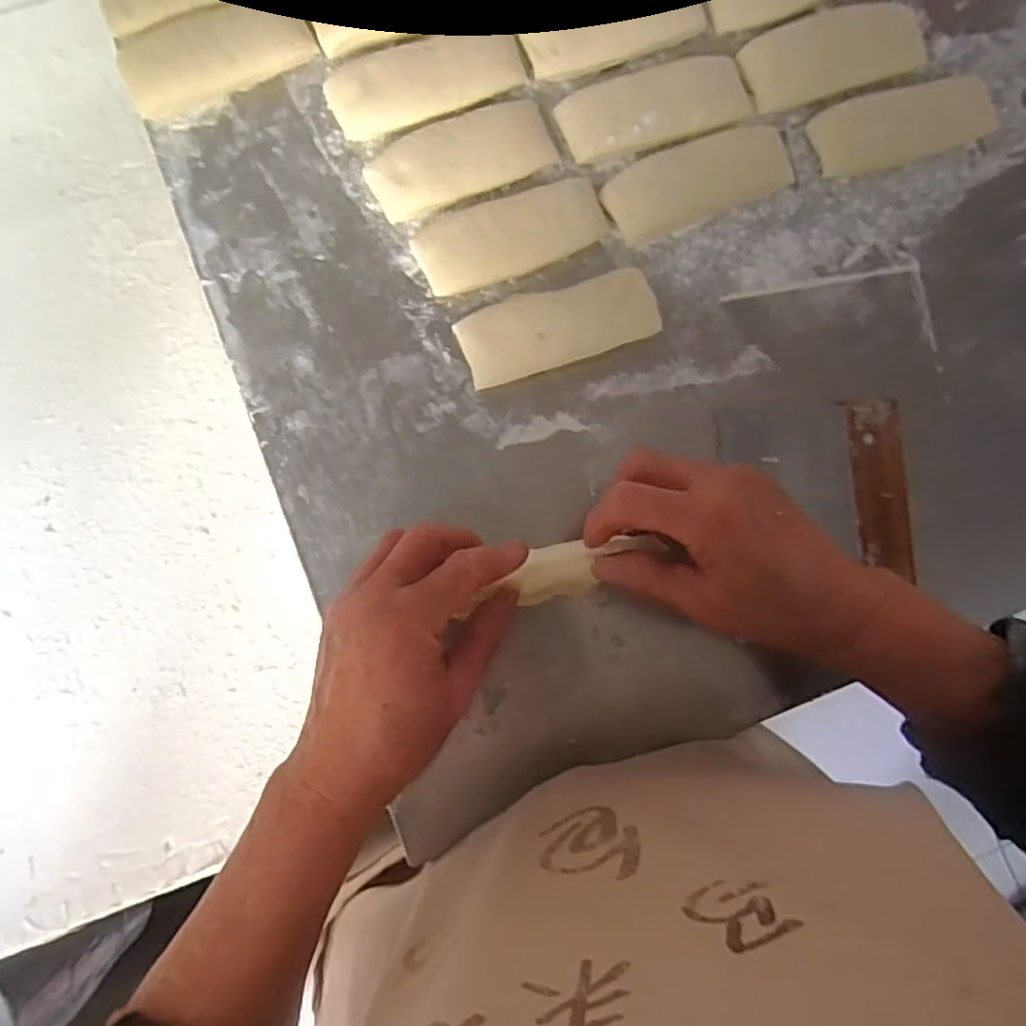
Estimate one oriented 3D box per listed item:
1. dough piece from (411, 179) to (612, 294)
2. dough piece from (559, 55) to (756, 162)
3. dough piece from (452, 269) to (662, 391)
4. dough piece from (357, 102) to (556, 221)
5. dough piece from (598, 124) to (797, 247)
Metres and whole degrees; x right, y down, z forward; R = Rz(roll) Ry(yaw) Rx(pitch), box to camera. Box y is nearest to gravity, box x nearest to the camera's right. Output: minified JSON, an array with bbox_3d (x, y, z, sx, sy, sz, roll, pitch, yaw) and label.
[{"bbox_3d":[0.000,-0.178,0.425,0.122,0.023,0.048,-21,85,-3],"label":"dough piece"},{"bbox_3d":[0.096,-0.266,0.432,0.123,0.022,0.046,-19,85,-3],"label":"dough piece"},{"bbox_3d":[0.029,-0.118,0.420,0.123,0.024,0.051,-18,85,-3],"label":"dough piece"},{"bbox_3d":[-0.032,-0.230,0.430,0.122,0.021,0.049,-25,85,-3],"label":"dough piece"},{"bbox_3d":[0.123,-0.219,0.438,0.124,0.012,0.047,-23,85,-3],"label":"dough piece"}]

